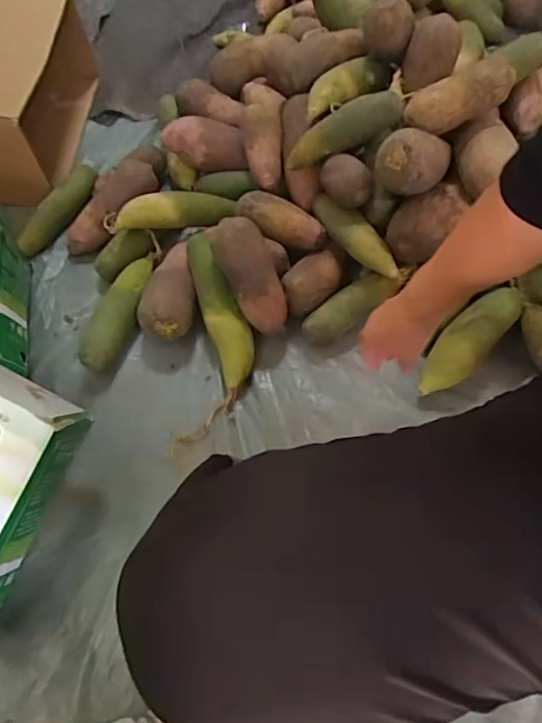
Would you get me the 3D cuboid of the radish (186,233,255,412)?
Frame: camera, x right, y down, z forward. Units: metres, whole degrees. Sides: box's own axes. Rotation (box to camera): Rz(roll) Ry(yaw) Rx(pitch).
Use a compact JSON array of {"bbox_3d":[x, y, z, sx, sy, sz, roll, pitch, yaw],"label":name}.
[{"bbox_3d":[-0.065,-0.065,0.702,0.059,0.047,0.243,-17,87,-7],"label":"radish"}]

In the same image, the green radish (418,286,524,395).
[{"bbox_3d":[0.260,-0.029,0.676,0.173,0.054,0.055,-41,68,-18],"label":"green radish"}]

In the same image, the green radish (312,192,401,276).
[{"bbox_3d":[0.116,-0.182,0.734,0.039,0.047,0.178,-32,65,-14],"label":"green radish"}]

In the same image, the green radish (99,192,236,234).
[{"bbox_3d":[-0.155,-0.231,0.793,0.191,0.053,0.050,-12,61,-19],"label":"green radish"}]

